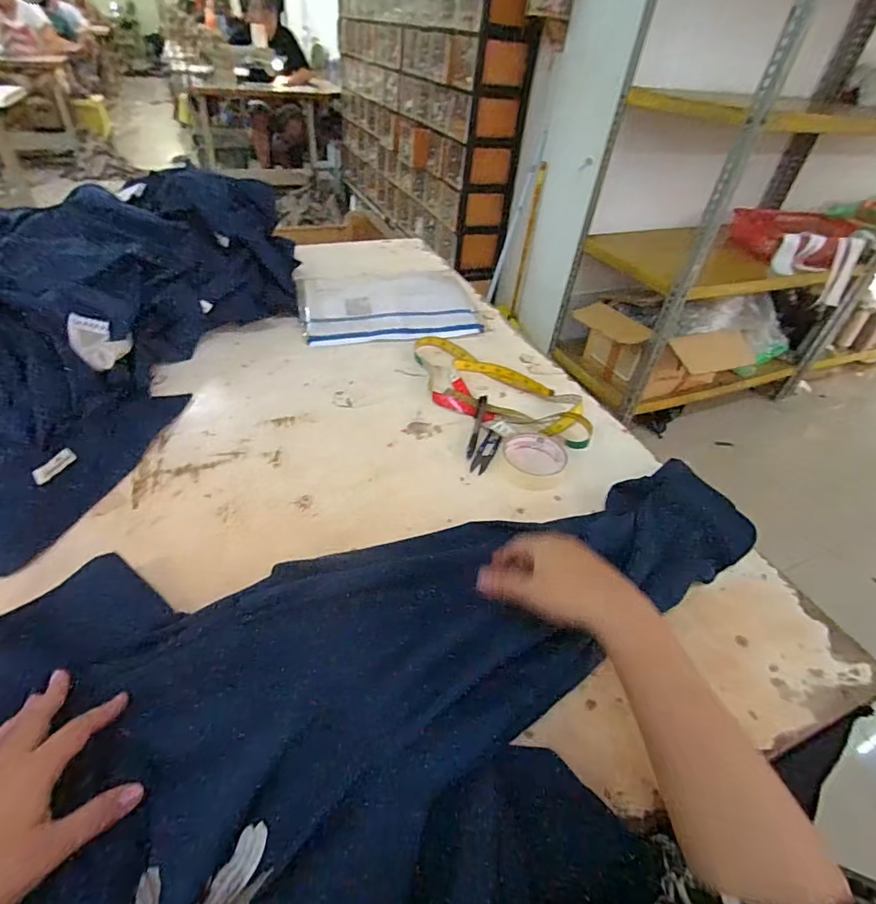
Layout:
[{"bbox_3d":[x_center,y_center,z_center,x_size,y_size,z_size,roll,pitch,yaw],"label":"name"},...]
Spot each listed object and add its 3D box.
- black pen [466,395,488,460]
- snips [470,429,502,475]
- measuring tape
[{"bbox_3d":[0.055,-0.039,0.668,0.012,0.010,0.132,11,41,5],"label":"black pen"},{"bbox_3d":[0.063,-0.002,0.633,0.023,0.008,0.084,19,43,14],"label":"snips"},{"bbox_3d":[0.079,-0.092,0.725,0.320,0.021,0.155,29,46,24],"label":"measuring tape"}]

